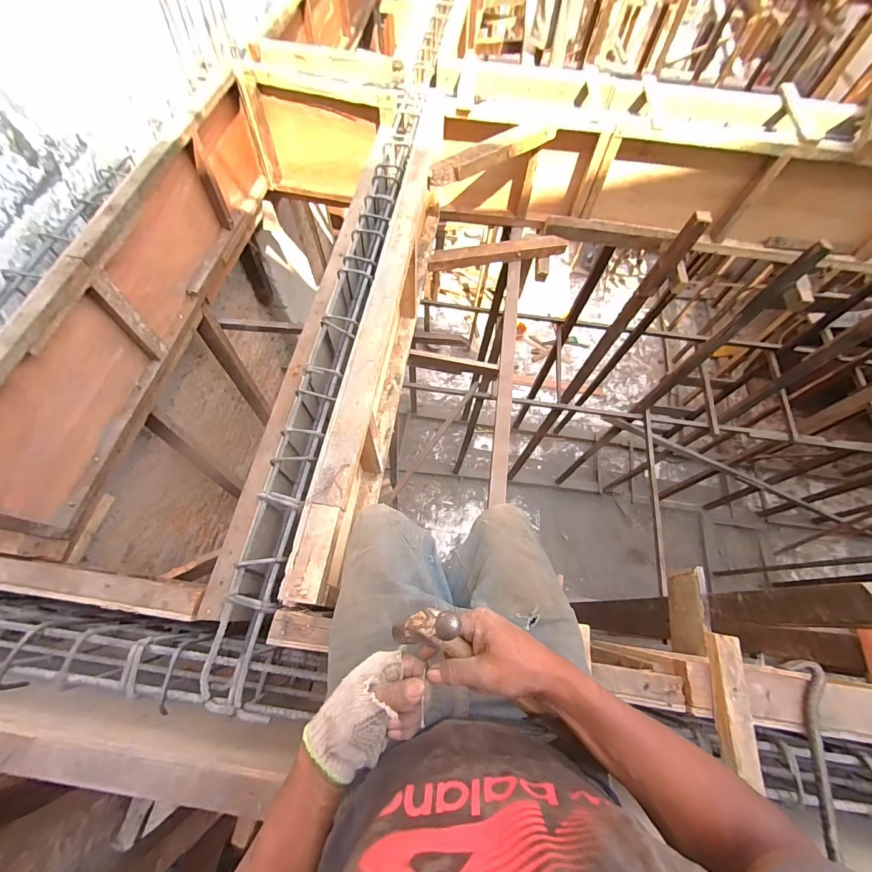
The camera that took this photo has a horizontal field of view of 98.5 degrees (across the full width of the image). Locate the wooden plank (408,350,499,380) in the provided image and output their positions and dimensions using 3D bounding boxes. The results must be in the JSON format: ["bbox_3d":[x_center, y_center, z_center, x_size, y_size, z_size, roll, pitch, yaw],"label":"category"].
[{"bbox_3d":[0.066,-0.273,1.440,0.342,0.072,0.044,10,65,2],"label":"wooden plank"}]

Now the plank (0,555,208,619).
[{"bbox_3d":[-0.743,0.286,0.745,0.593,0.060,0.067,8,65,1],"label":"plank"}]

